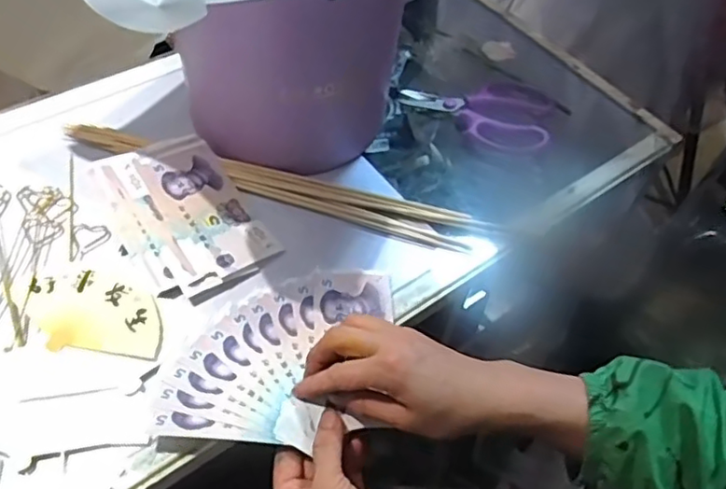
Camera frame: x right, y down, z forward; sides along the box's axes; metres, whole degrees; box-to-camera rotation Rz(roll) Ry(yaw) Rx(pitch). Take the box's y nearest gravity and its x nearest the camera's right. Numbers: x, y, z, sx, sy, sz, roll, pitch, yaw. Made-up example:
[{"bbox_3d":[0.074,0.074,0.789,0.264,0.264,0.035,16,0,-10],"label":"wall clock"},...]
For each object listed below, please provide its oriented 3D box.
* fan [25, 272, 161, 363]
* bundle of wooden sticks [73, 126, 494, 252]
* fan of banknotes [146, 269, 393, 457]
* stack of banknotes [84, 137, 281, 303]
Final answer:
[{"bbox_3d":[-0.206,0.051,0.467,0.109,0.004,0.066,6,53,0],"label":"fan"},{"bbox_3d":[-0.083,-0.059,0.555,0.395,0.014,0.040,13,54,5],"label":"bundle of wooden sticks"},{"bbox_3d":[-0.060,0.076,0.454,0.157,0.017,0.144,3,53,-2],"label":"fan of banknotes"},{"bbox_3d":[-0.152,-0.028,0.513,0.107,0.030,0.148,-29,61,-23],"label":"stack of banknotes"}]

